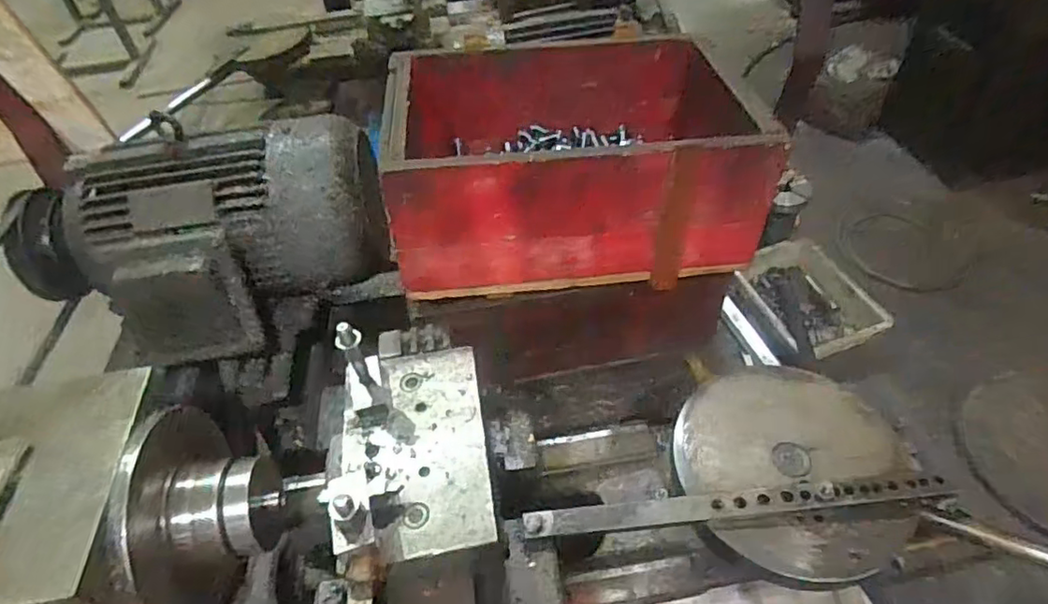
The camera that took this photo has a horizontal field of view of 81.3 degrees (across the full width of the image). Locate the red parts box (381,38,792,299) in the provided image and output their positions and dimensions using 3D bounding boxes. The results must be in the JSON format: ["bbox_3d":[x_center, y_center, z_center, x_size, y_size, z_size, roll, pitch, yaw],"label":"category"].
[{"bbox_3d":[0.047,-0.151,0.632,0.347,0.149,0.247,-5,47,0],"label":"red parts box"}]

